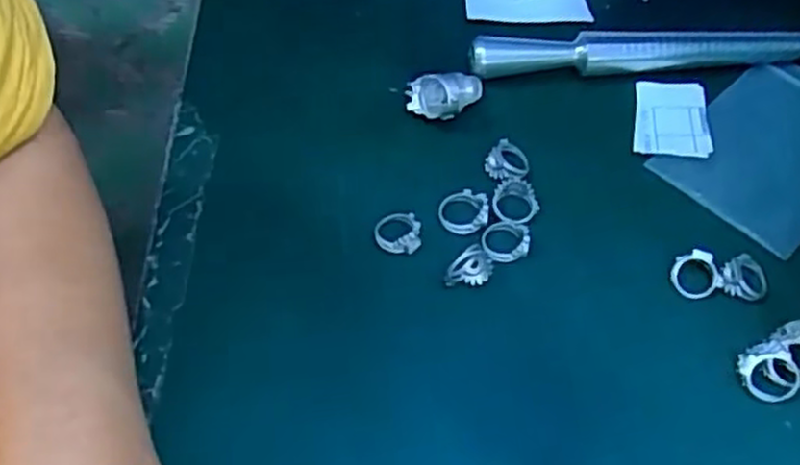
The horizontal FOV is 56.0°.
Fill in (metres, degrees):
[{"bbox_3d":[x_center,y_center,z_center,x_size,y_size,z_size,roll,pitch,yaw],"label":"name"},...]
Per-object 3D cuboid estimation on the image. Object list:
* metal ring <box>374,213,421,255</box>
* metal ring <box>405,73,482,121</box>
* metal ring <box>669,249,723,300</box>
[{"bbox_3d":[-0.001,0.000,0.350,0.021,0.009,0.021,1,56,-1],"label":"metal ring"},{"bbox_3d":[0.024,-0.070,0.388,0.040,0.020,0.020,-6,57,-6],"label":"metal ring"},{"bbox_3d":[0.133,0.018,0.338,0.020,0.011,0.021,1,56,-1],"label":"metal ring"}]

